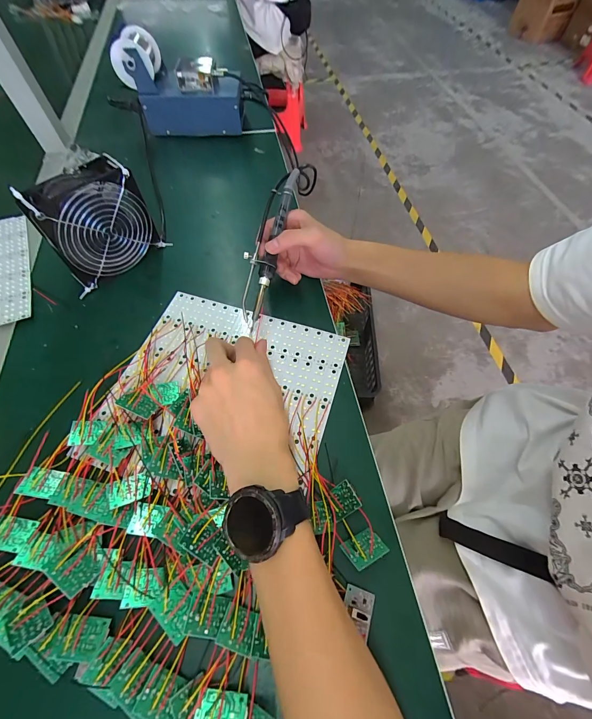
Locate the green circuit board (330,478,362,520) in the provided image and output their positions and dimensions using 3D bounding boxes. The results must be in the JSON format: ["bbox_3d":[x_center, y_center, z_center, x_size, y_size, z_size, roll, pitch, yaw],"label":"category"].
[{"bbox_3d":[0.043,0.129,0.290,0.027,0.004,0.026,-38,61,13],"label":"green circuit board"}]

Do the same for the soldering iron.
[{"bbox_3d":[-0.036,-0.144,0.386,0.036,0.016,0.205,13,82,6],"label":"soldering iron"}]

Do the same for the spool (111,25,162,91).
[{"bbox_3d":[-0.274,-0.520,0.539,0.067,0.059,0.071,4,60,2],"label":"spool"}]

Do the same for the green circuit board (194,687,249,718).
[{"bbox_3d":[-0.052,0.248,0.218,0.035,0.004,0.026,8,39,2],"label":"green circuit board"}]

